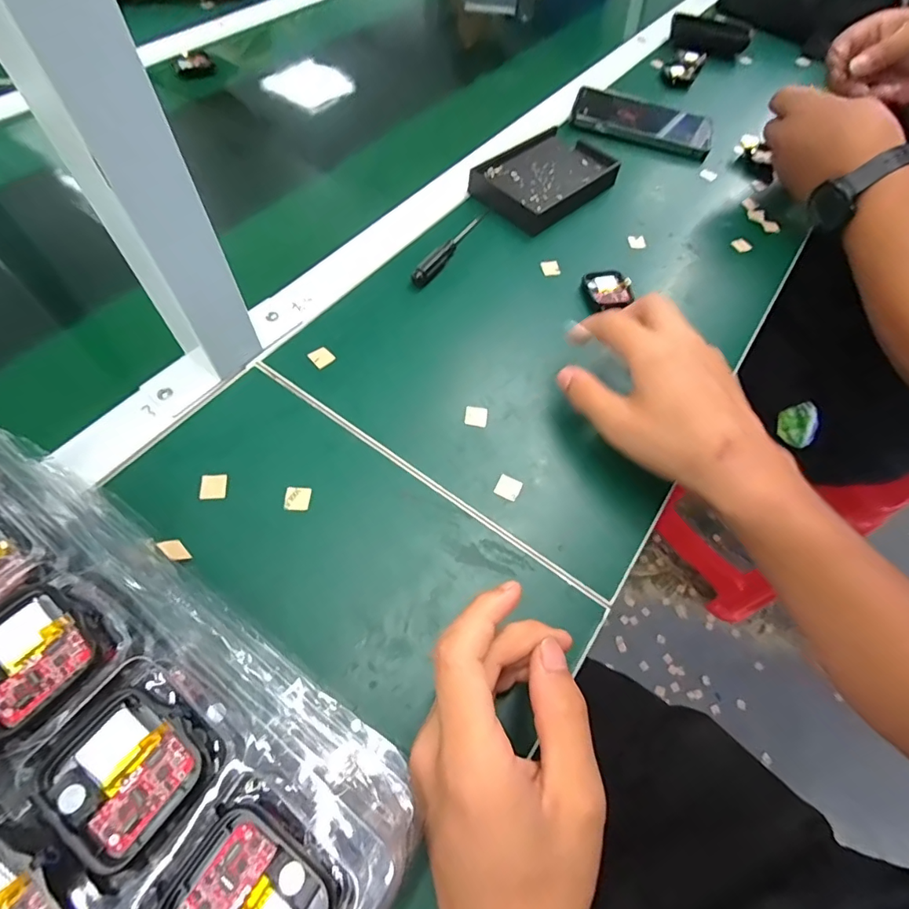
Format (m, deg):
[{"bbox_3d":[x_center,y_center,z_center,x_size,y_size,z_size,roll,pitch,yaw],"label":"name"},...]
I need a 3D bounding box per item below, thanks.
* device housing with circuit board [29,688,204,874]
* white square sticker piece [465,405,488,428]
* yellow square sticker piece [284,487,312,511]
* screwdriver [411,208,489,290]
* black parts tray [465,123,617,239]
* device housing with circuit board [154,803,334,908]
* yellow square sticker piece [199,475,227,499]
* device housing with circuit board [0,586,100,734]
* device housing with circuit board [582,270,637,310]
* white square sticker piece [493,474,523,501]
[{"bbox_3d":[-0.105,0.098,0.149,0.043,0.007,0.036,31,63,14],"label":"device housing with circuit board"},{"bbox_3d":[0.016,-0.028,0.344,0.016,0.004,0.017,9,64,-1],"label":"white square sticker piece"},{"bbox_3d":[-0.100,0.028,0.303,0.015,0.004,0.016,5,58,-6],"label":"yellow square sticker piece"},{"bbox_3d":[0.001,-0.194,0.434,0.014,0.011,0.132,29,62,12],"label":"screwdriver"},{"bbox_3d":[0.091,-0.286,0.488,0.106,0.022,0.147,41,65,18],"label":"black parts tray"},{"bbox_3d":[-0.059,0.128,0.135,0.043,0.006,0.035,34,63,15],"label":"device housing with circuit board"},{"bbox_3d":[-0.152,0.020,0.299,0.015,0.004,0.016,-7,61,-8],"label":"yellow square sticker piece"},{"bbox_3d":[-0.148,0.068,0.165,0.042,0.010,0.036,38,64,17],"label":"device housing with circuit board"},{"bbox_3d":[0.135,-0.145,0.418,0.037,0.013,0.047,-11,61,-10],"label":"device housing with circuit board"},{"bbox_3d":[0.037,0.022,0.318,0.016,0.004,0.016,24,62,8],"label":"white square sticker piece"}]

